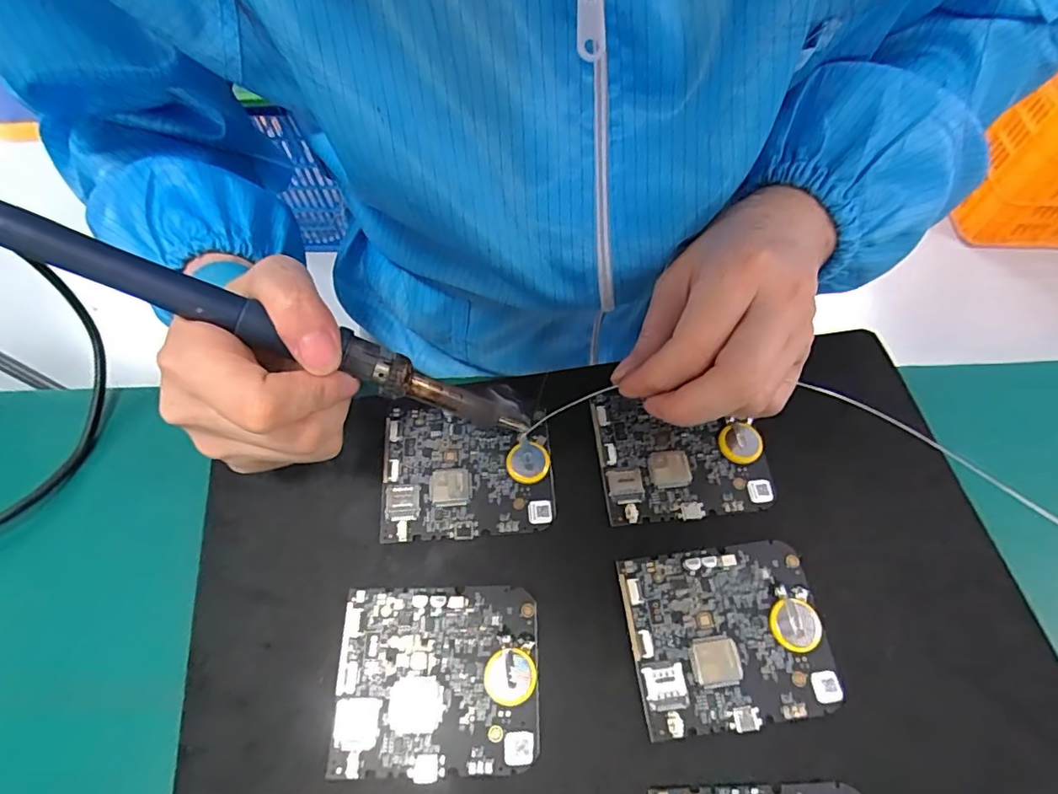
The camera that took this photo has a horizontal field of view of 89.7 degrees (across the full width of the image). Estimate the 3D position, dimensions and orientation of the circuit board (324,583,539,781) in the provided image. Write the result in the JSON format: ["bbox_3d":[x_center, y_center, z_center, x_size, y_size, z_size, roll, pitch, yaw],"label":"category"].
[{"bbox_3d":[-0.036,0.110,0.209,0.077,0.004,0.064,-1,63,0],"label":"circuit board"}]

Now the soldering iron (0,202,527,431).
[{"bbox_3d":[-0.107,-0.028,0.199,0.239,0.024,0.015,22,63,-24],"label":"soldering iron"}]

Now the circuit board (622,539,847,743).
[{"bbox_3d":[0.080,0.095,0.216,0.077,0.004,0.065,-7,64,-3],"label":"circuit board"}]

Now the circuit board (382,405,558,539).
[{"bbox_3d":[-0.030,0.033,0.249,0.077,0.005,0.062,-2,63,-1],"label":"circuit board"}]

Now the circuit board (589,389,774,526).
[{"bbox_3d":[0.071,0.026,0.253,0.077,0.005,0.061,-6,64,0],"label":"circuit board"}]

